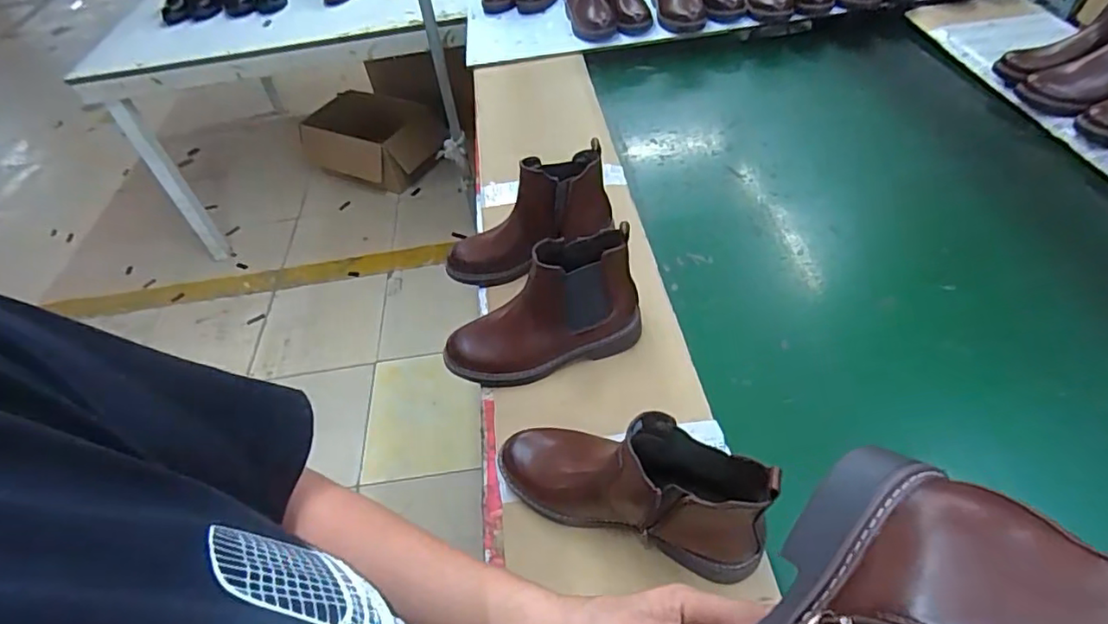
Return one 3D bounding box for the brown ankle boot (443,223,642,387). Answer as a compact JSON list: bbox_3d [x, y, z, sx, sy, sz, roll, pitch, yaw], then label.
[{"bbox_3d":[-0.024,0.000,0.689,0.244,0.148,0.089,-17,48,-6],"label":"brown ankle boot"}]

